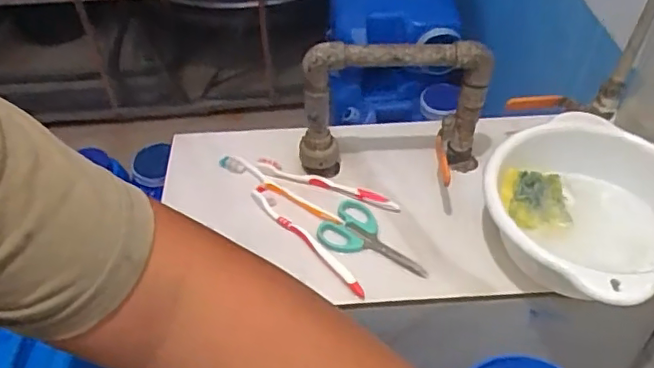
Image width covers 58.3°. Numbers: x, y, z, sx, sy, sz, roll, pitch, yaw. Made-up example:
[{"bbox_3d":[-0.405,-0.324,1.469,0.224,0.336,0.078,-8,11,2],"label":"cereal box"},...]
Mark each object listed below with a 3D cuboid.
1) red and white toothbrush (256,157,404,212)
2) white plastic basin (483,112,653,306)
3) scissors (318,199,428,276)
[{"bbox_3d":[0.000,0.000,0.677,0.175,0.012,0.016,17,50,18],"label":"red and white toothbrush"},{"bbox_3d":[0.261,0.029,0.585,0.189,0.075,0.201,-1,46,1],"label":"white plastic basin"},{"bbox_3d":[0.053,0.060,0.623,0.122,0.010,0.068,25,52,24],"label":"scissors"}]

